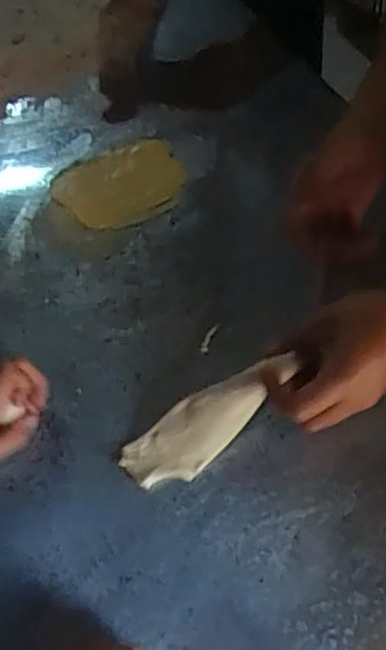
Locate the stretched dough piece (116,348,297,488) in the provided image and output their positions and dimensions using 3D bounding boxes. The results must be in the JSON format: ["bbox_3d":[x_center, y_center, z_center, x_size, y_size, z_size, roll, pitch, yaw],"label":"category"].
[{"bbox_3d":[0.015,0.081,0.515,0.171,0.015,0.054,-40,84,15],"label":"stretched dough piece"}]

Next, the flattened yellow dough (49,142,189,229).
[{"bbox_3d":[-0.079,-0.157,0.682,0.140,0.012,0.102,-24,63,-10],"label":"flattened yellow dough"}]

